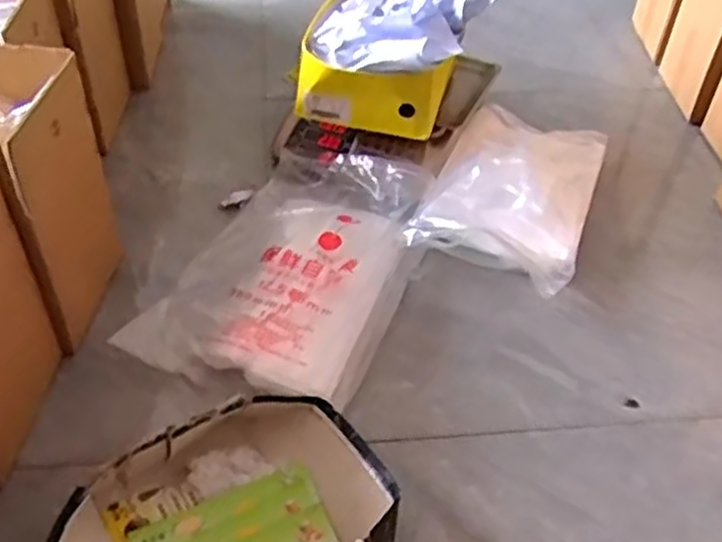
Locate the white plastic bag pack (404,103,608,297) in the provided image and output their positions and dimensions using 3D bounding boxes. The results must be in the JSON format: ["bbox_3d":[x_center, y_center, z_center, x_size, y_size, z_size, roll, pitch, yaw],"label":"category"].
[{"bbox_3d":[0.255,-0.145,1.226,0.241,0.088,0.423,18,48,12],"label":"white plastic bag pack"}]

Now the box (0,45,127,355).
[{"bbox_3d":[-0.520,-0.106,0.924,0.367,0.277,0.228,6,45,3],"label":"box"}]

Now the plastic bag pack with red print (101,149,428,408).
[{"bbox_3d":[-0.085,-0.014,1.084,0.308,0.060,0.459,20,48,14],"label":"plastic bag pack with red print"}]

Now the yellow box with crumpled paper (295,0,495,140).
[{"bbox_3d":[0.037,-0.368,1.216,0.255,0.165,0.280,19,47,15],"label":"yellow box with crumpled paper"}]

